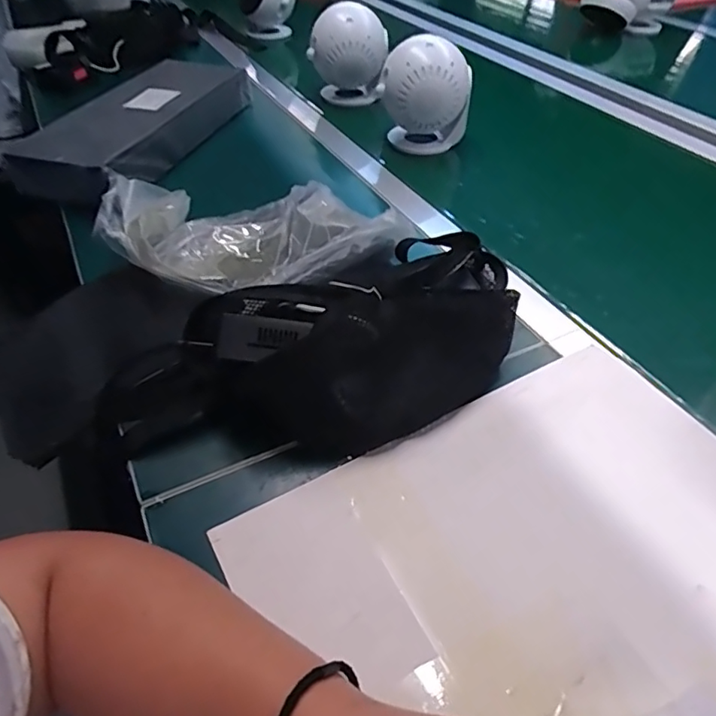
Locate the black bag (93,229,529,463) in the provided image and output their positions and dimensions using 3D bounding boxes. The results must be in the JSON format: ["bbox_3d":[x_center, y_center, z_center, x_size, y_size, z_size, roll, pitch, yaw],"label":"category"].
[{"bbox_3d":[-0.013,-0.009,0.422,0.341,0.082,0.152,-26,49,-22],"label":"black bag"}]

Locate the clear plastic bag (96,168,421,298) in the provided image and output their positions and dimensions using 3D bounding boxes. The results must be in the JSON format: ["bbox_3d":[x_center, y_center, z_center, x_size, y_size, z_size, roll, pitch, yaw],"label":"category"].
[{"bbox_3d":[-0.094,-0.122,0.521,0.278,0.063,0.153,-11,45,-9],"label":"clear plastic bag"}]

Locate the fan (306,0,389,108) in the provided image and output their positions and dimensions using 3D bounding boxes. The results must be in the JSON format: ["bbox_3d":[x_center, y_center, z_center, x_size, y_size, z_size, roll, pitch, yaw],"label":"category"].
[{"bbox_3d":[-0.014,-0.446,0.830,0.110,0.134,0.119,-1,45,-1],"label":"fan"}]

